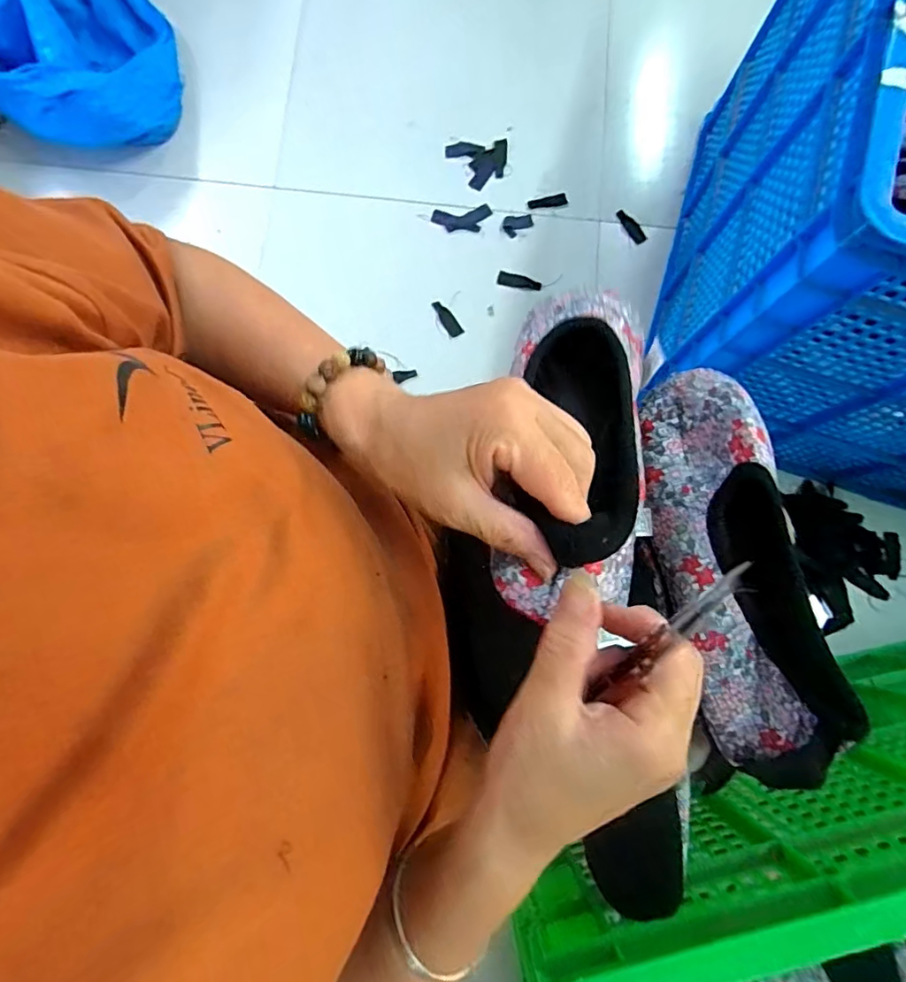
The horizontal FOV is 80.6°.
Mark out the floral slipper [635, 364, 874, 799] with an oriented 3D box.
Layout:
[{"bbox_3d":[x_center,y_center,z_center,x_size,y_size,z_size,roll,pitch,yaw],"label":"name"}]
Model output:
[{"bbox_3d":[0.180,0.045,0.351,0.078,0.059,0.269,-7,80,-2],"label":"floral slipper"}]

